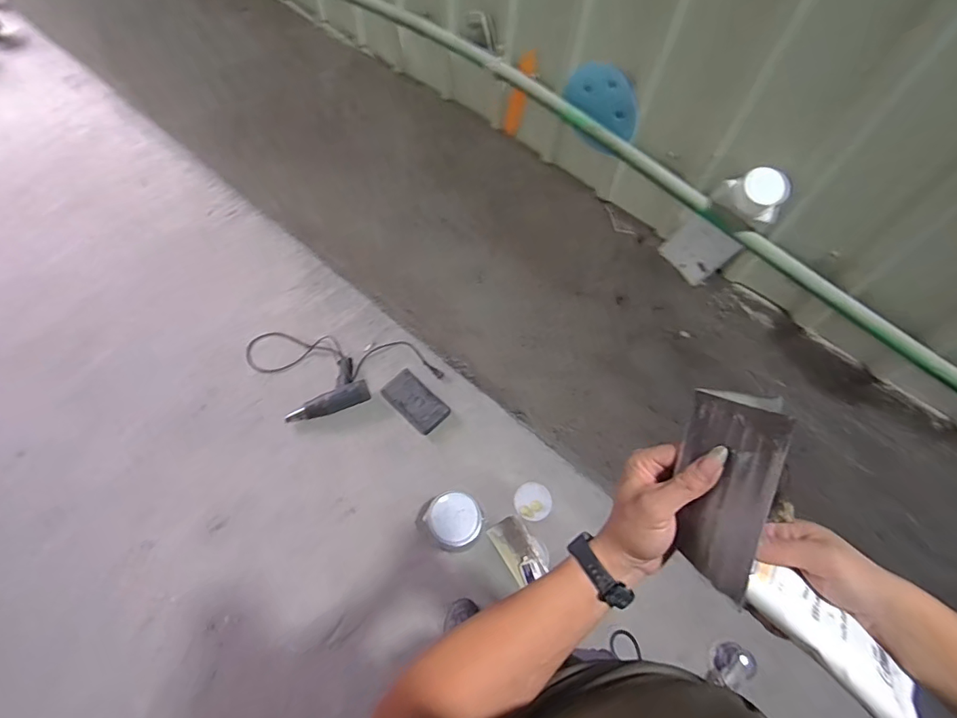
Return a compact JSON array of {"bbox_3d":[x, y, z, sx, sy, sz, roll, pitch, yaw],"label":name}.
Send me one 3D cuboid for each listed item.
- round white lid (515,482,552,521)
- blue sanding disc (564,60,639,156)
[{"bbox_3d":[0.171,0.441,1.500,0.111,0.014,0.110,2,59,-3],"label":"round white lid"},{"bbox_3d":[0.173,-0.347,0.671,0.007,0.118,0.109,-41,36,-25],"label":"blue sanding disc"}]

